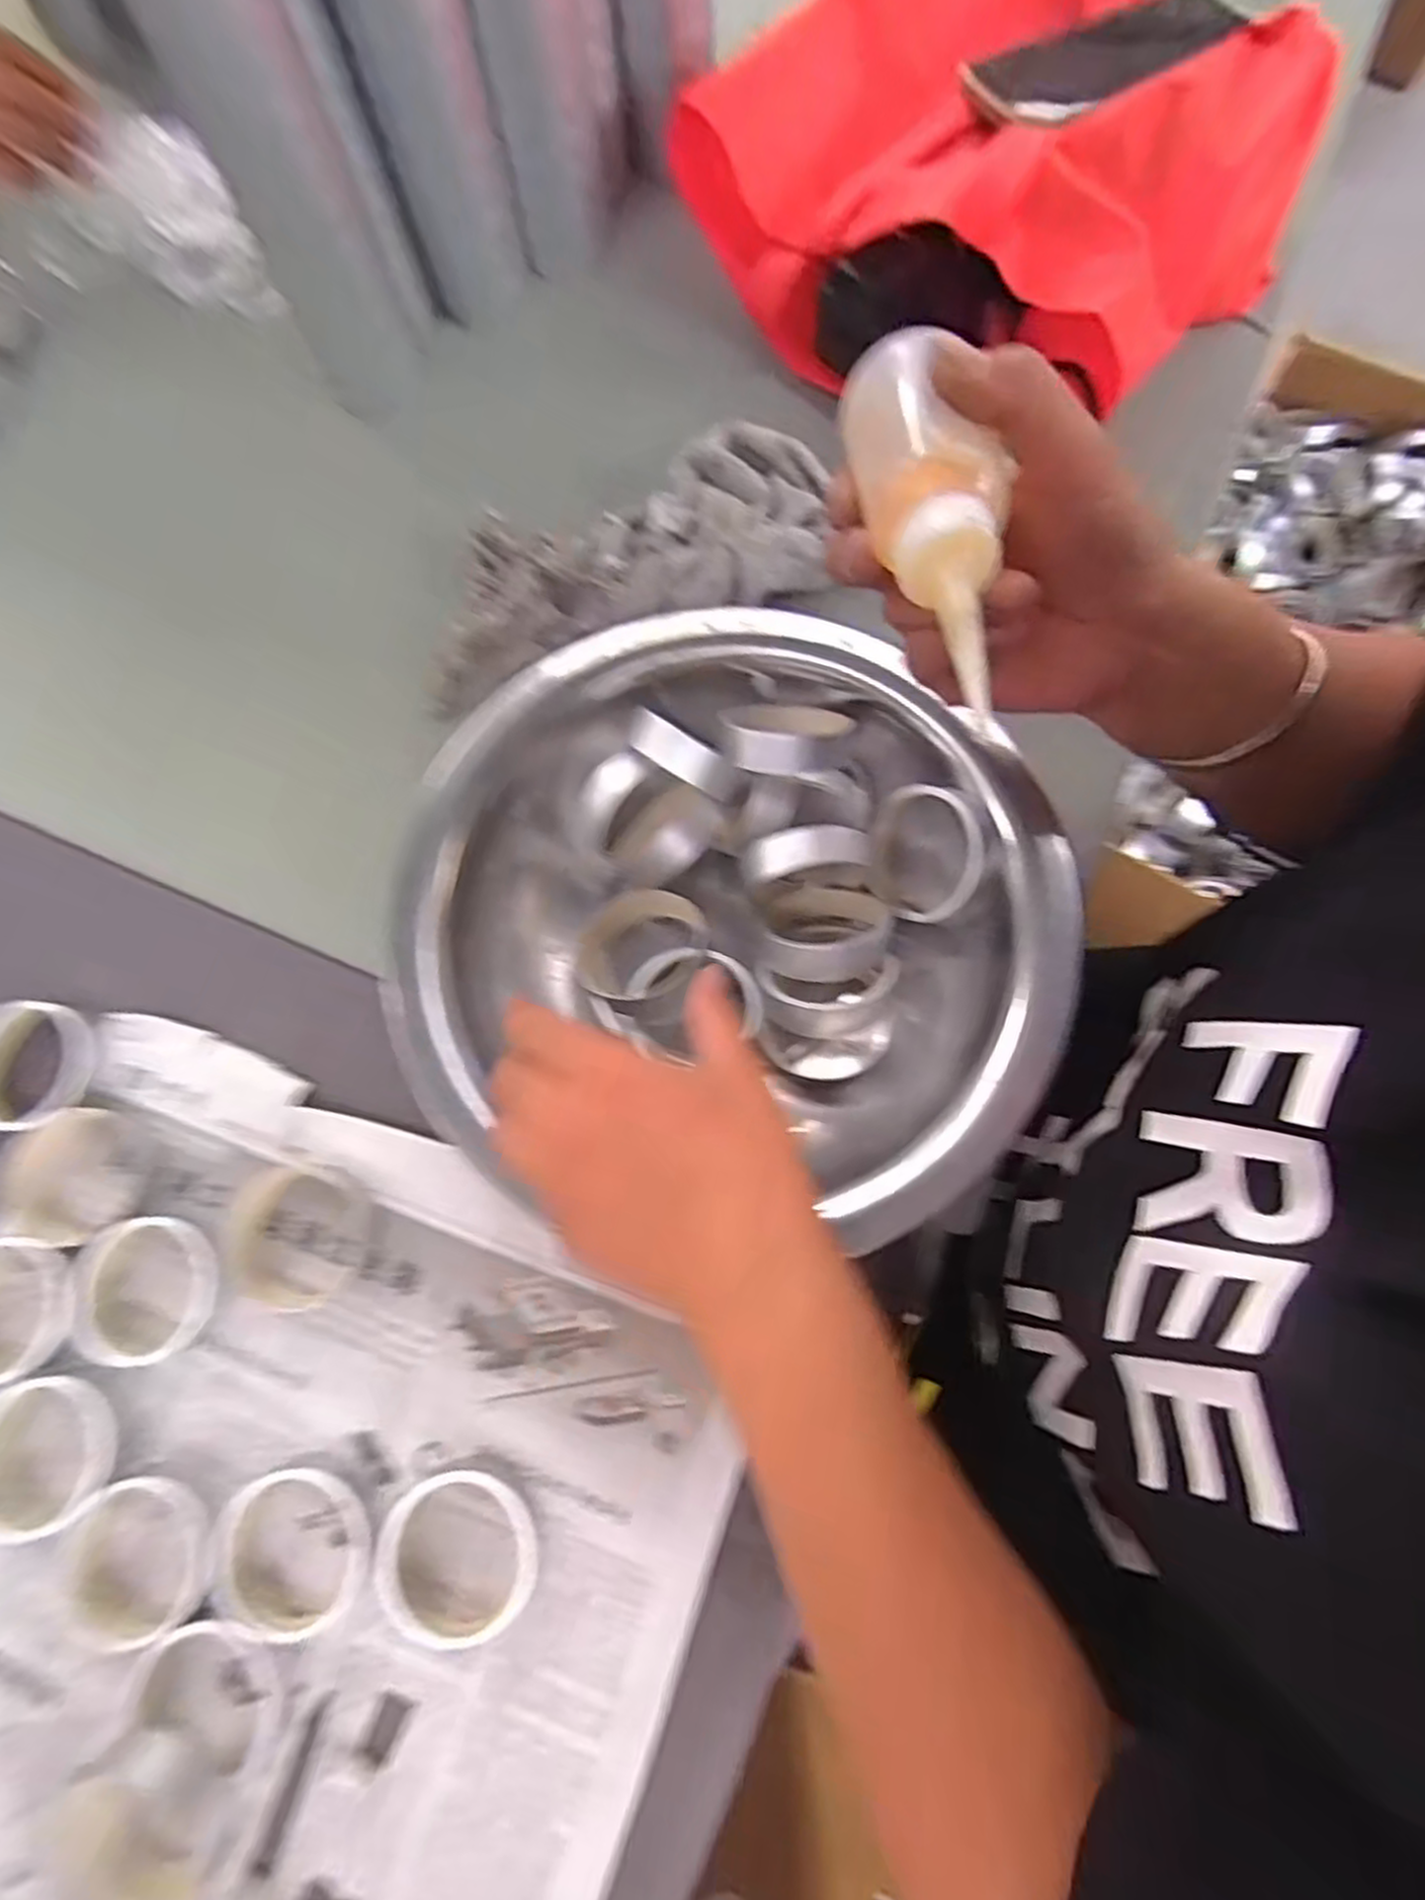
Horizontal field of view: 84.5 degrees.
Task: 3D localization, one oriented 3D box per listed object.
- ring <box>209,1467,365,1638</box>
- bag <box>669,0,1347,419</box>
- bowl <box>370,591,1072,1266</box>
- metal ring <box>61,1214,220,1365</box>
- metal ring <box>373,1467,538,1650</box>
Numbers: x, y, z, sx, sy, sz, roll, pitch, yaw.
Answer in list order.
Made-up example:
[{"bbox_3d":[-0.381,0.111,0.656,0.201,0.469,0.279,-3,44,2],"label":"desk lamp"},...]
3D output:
[{"bbox_3d":[-0.189,0.269,0.349,0.065,0.019,0.069,-1,75,4],"label":"ring"},{"bbox_3d":[0.182,-0.456,0.460,0.299,0.114,0.292,-30,75,-4],"label":"bag"},{"bbox_3d":[0.006,-0.022,0.396,0.310,0.090,0.276,11,76,6],"label":"bowl"},{"bbox_3d":[-0.277,0.163,0.380,0.064,0.017,0.066,-1,75,4],"label":"metal ring"},{"bbox_3d":[-0.114,0.269,0.348,0.068,0.020,0.066,-1,75,4],"label":"metal ring"}]

